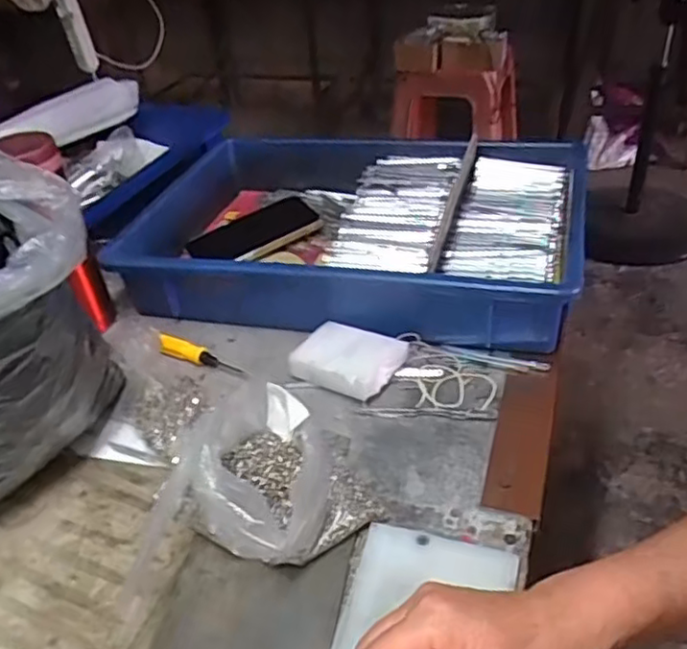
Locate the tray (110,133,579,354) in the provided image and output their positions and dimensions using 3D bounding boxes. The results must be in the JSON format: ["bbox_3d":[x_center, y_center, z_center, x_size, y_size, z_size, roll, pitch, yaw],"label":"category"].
[{"bbox_3d":[0.004,-0.097,0.675,0.441,0.103,0.273,6,38,16],"label":"tray"}]

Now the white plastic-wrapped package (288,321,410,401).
[{"bbox_3d":[0.003,0.027,0.553,0.079,0.024,0.060,20,44,30],"label":"white plastic-wrapped package"}]

